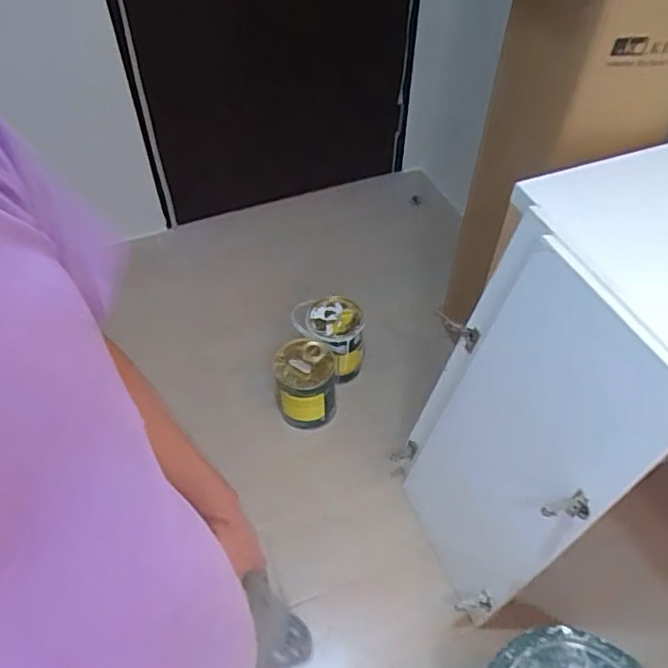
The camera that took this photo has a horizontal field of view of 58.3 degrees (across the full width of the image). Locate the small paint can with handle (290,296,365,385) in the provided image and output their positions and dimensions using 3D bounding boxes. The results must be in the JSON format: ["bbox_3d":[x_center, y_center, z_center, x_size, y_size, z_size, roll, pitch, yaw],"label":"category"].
[{"bbox_3d":[-0.012,0.019,1.693,0.190,0.227,0.172,32,56,23],"label":"small paint can with handle"}]

